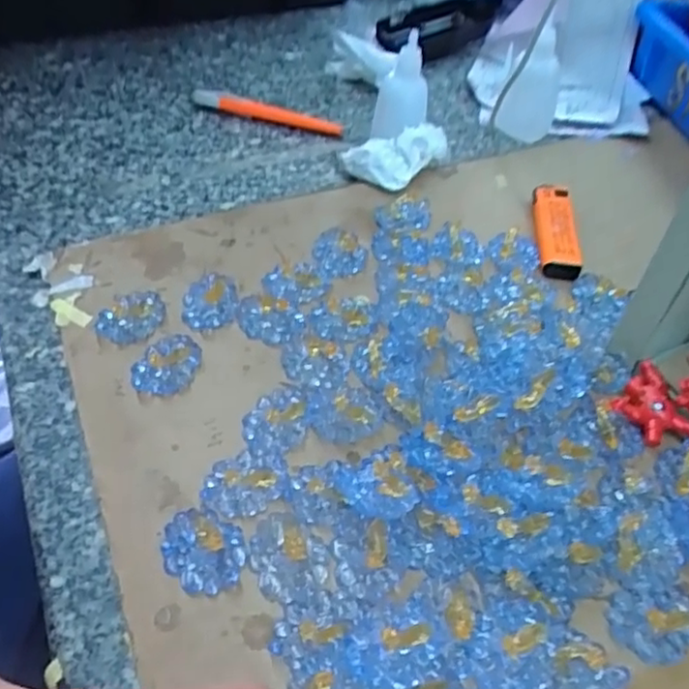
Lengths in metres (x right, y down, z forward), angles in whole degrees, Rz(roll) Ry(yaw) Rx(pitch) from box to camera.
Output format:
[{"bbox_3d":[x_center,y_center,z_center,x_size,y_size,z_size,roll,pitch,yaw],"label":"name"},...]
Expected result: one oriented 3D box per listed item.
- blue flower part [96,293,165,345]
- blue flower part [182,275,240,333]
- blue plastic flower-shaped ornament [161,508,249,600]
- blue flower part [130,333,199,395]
[{"bbox_3d":[-0.116,-0.015,0.354,0.032,0.008,0.032,1,48,-1],"label":"blue flower part"},{"bbox_3d":[-0.074,-0.024,0.364,0.029,0.006,0.033,-6,49,-8],"label":"blue flower part"},{"bbox_3d":[-0.058,0.086,0.274,0.037,0.004,0.030,20,51,15],"label":"blue plastic flower-shaped ornament"},{"bbox_3d":[-0.090,0.010,0.336,0.030,0.009,0.033,1,48,-1],"label":"blue flower part"}]

